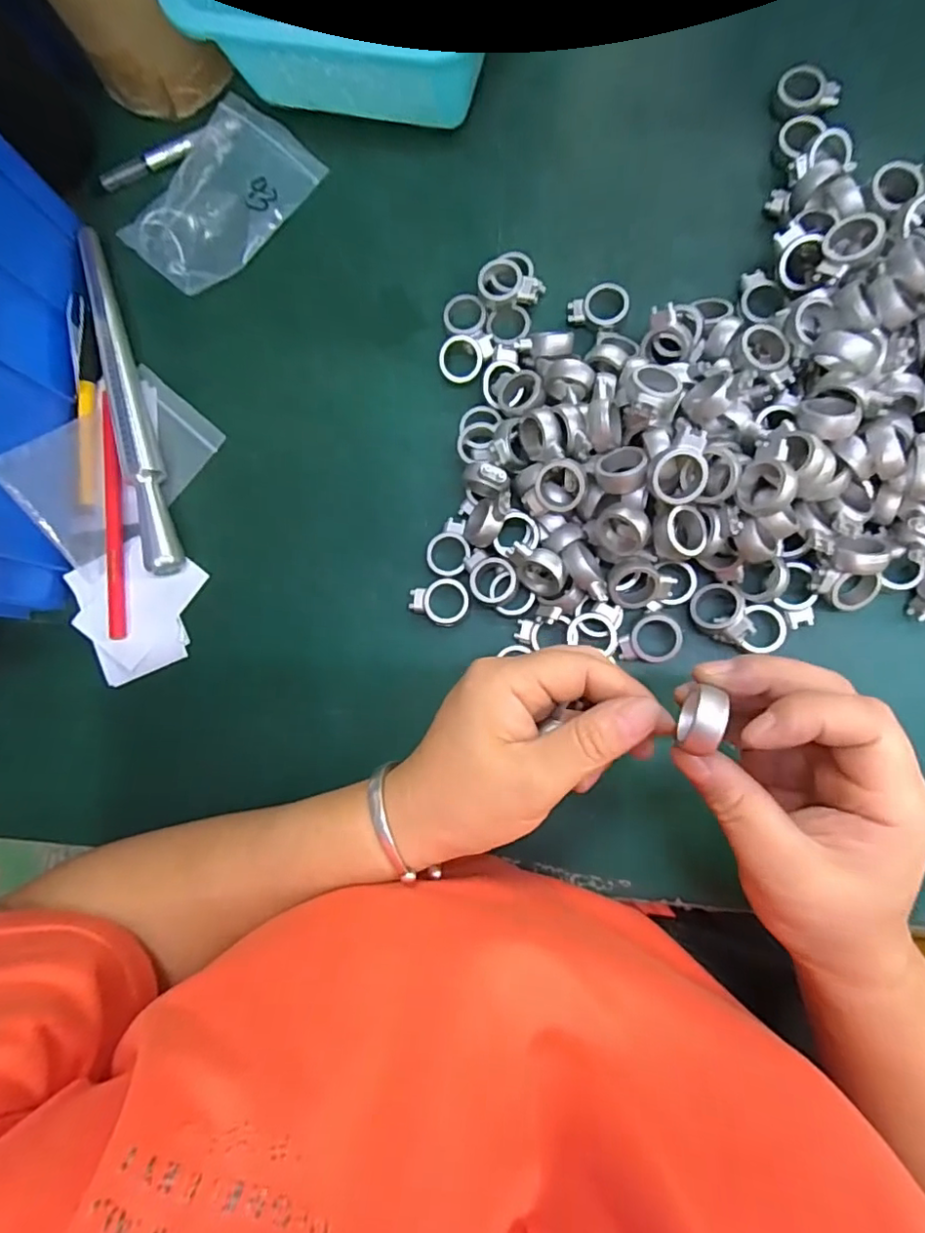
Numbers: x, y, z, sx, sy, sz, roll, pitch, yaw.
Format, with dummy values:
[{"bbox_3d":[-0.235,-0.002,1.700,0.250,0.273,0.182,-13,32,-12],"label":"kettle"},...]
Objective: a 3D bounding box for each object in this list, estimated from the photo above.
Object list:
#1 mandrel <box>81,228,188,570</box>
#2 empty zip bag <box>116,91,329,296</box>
[{"bbox_3d":[-0.211,-0.139,0.356,0.018,0.020,0.235,-19,82,6],"label":"mandrel"},{"bbox_3d":[-0.156,-0.270,0.367,0.081,0.015,0.123,42,91,9],"label":"empty zip bag"}]

